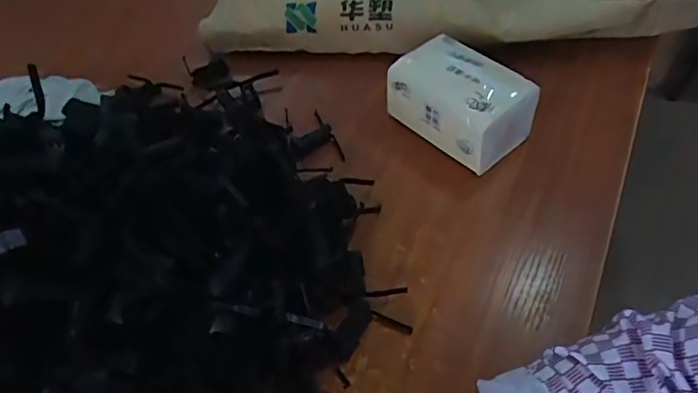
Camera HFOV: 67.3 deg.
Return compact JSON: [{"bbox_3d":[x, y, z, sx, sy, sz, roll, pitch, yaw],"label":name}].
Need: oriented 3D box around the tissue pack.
[{"bbox_3d":[0.119,-0.102,0.554,0.085,0.076,0.146,-35,57,-23],"label":"tissue pack"}]

